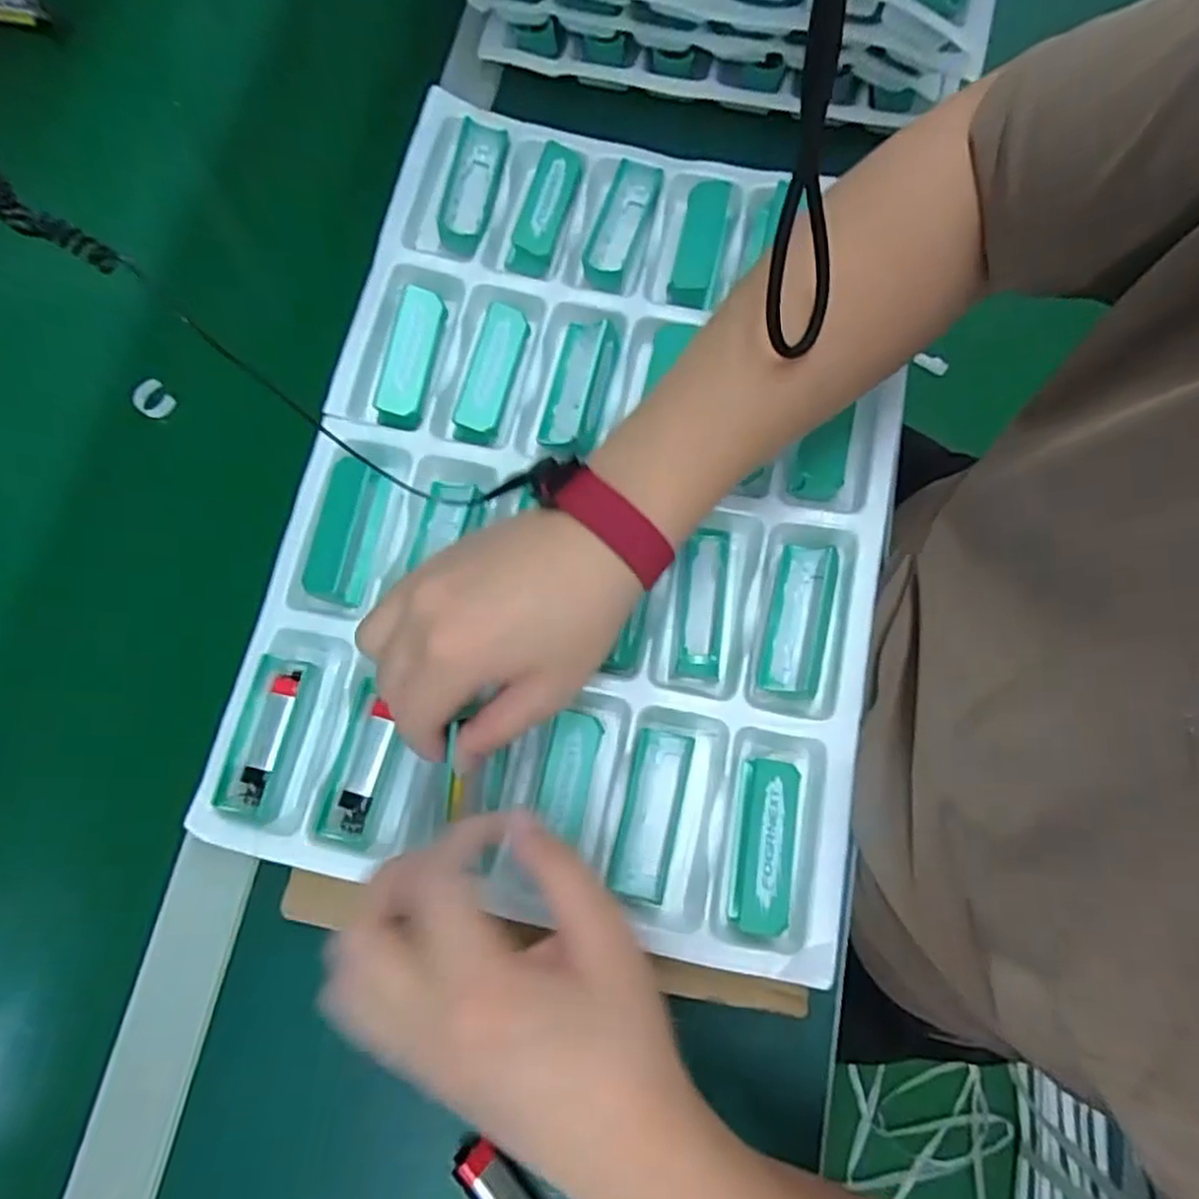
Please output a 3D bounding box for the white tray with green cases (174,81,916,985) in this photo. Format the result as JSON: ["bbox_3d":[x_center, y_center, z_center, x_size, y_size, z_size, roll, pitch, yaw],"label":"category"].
[{"bbox_3d":[-0.003,-0.066,0.406,0.315,0.031,0.449,12,76,4],"label":"white tray with green cases"}]

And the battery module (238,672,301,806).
[{"bbox_3d":[-0.168,0.071,0.374,0.014,0.010,0.068,9,74,4],"label":"battery module"}]

